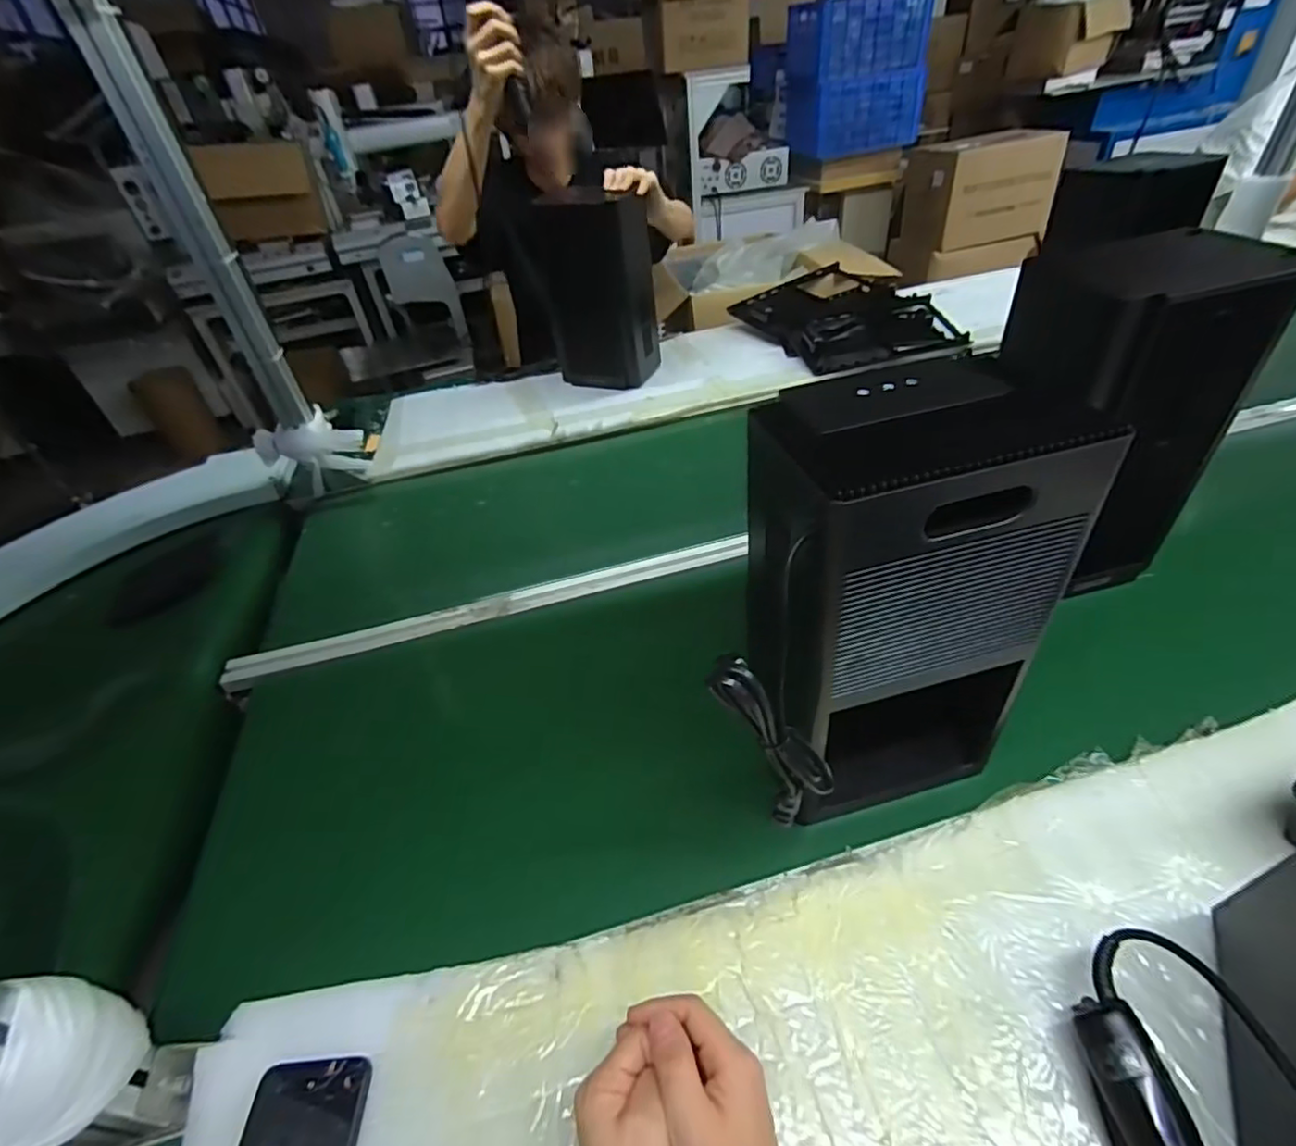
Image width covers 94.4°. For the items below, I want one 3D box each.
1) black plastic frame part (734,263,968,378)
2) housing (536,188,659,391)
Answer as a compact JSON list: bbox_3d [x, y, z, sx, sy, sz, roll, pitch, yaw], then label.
[{"bbox_3d":[0.454,-0.590,1.393,0.382,0.068,0.470,-17,41,-12],"label":"black plastic frame part"},{"bbox_3d":[-0.094,-0.574,1.228,0.183,0.353,0.136,17,46,25],"label":"housing"}]

